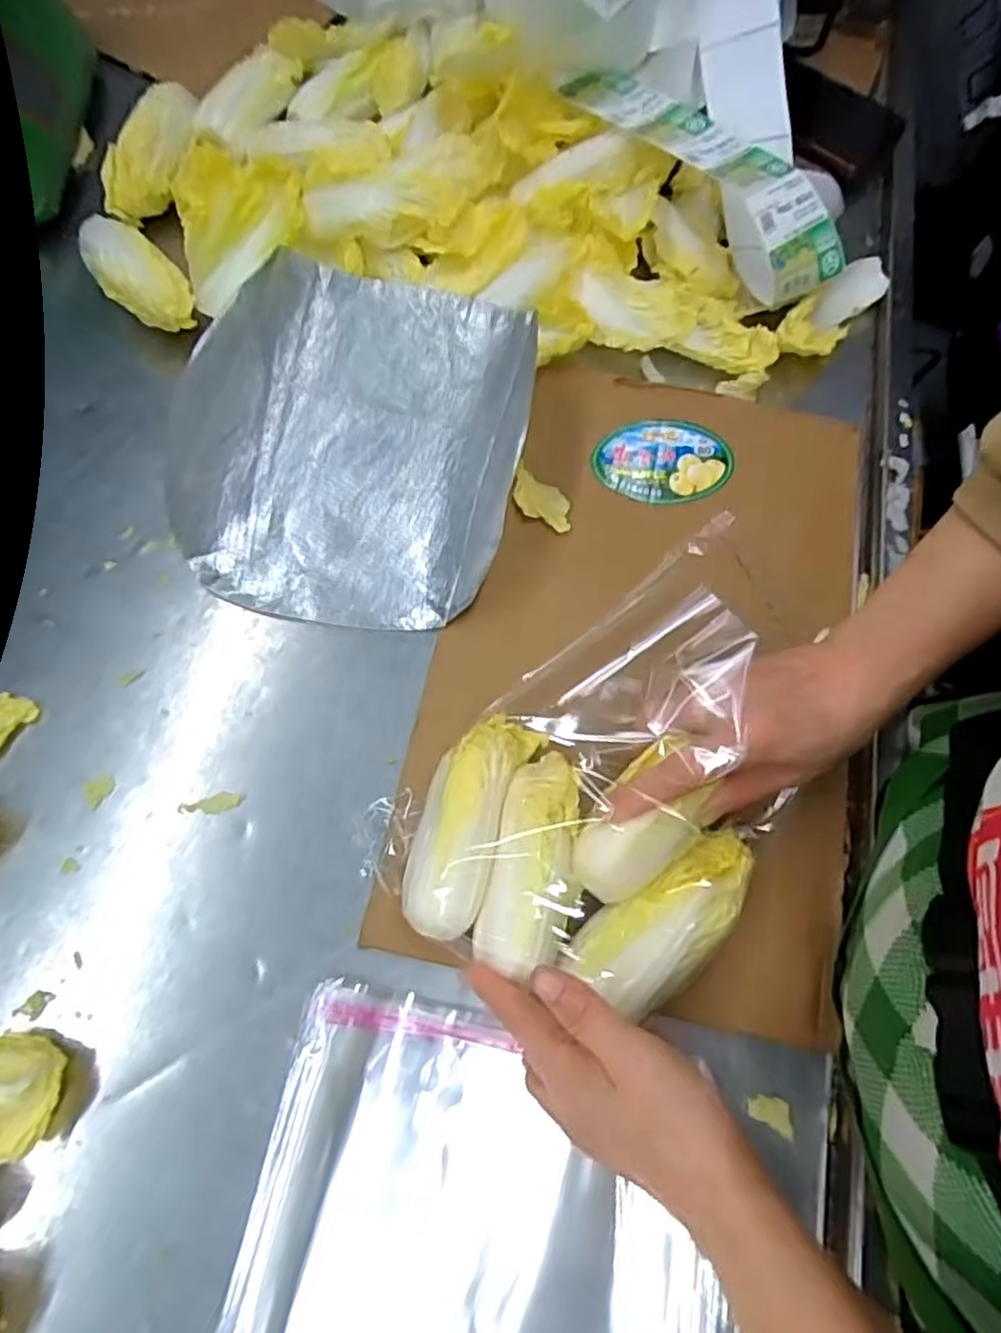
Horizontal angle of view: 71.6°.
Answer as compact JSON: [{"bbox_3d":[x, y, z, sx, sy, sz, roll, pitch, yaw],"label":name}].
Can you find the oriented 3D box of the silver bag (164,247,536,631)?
[{"bbox_3d":[-0.090,-0.159,0.470,0.209,0.080,0.254,18,70,5],"label":"silver bag"}]

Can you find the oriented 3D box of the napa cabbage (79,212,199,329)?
[{"bbox_3d":[-0.274,-0.291,0.527,0.051,0.055,0.110,-38,75,-14],"label":"napa cabbage"}]

